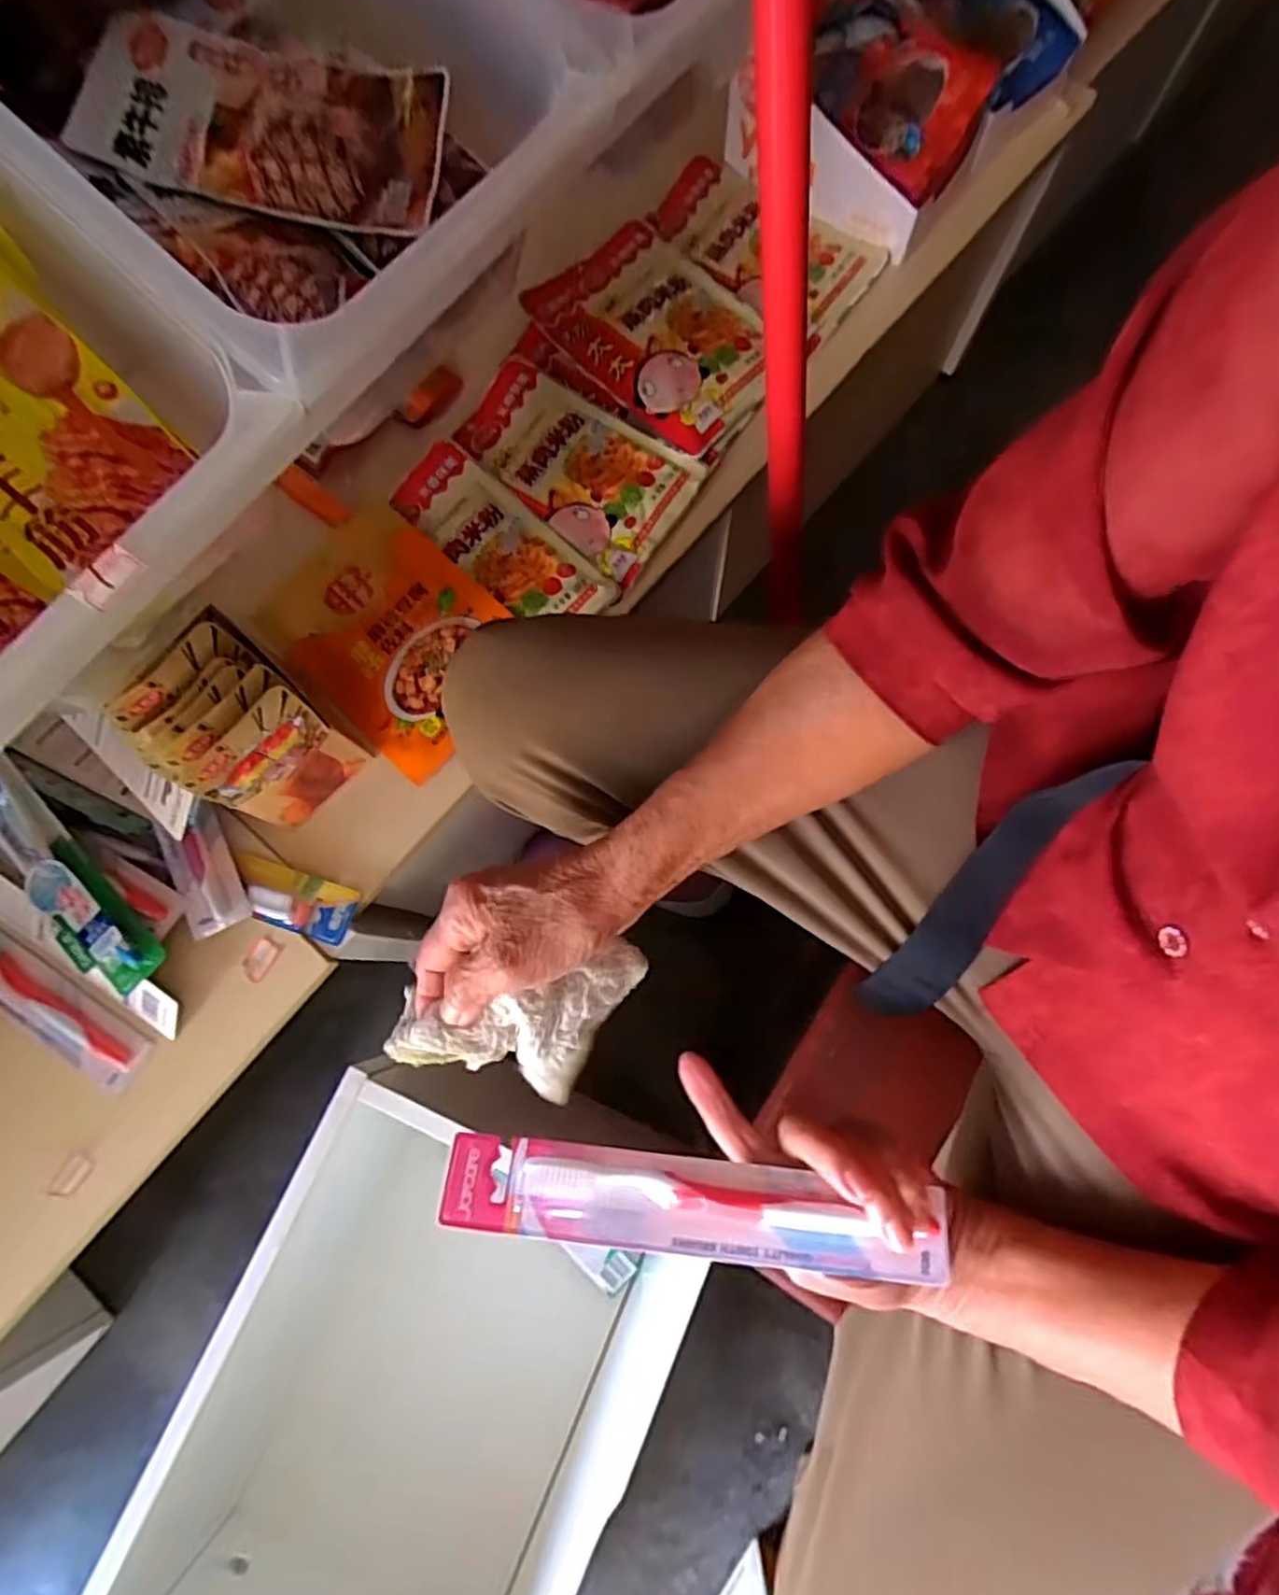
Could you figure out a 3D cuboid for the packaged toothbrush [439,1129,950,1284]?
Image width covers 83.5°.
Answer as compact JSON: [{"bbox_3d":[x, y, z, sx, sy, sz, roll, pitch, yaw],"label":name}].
[{"bbox_3d":[0.022,0.193,0.337,0.228,0.015,0.041,7,76,4],"label":"packaged toothbrush"}]

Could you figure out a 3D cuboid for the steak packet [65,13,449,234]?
[{"bbox_3d":[-0.165,-0.309,0.325,0.149,0.014,0.084,9,81,-7],"label":"steak packet"}]

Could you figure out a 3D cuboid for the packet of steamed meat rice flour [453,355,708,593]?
[{"bbox_3d":[-0.058,-0.274,0.595,0.201,0.018,0.123,34,79,9],"label":"packet of steamed meat rice flour"}]

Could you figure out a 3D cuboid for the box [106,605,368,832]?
[{"bbox_3d":[-0.253,-0.041,0.470,0.072,0.135,0.090,40,81,11],"label":"box"}]

